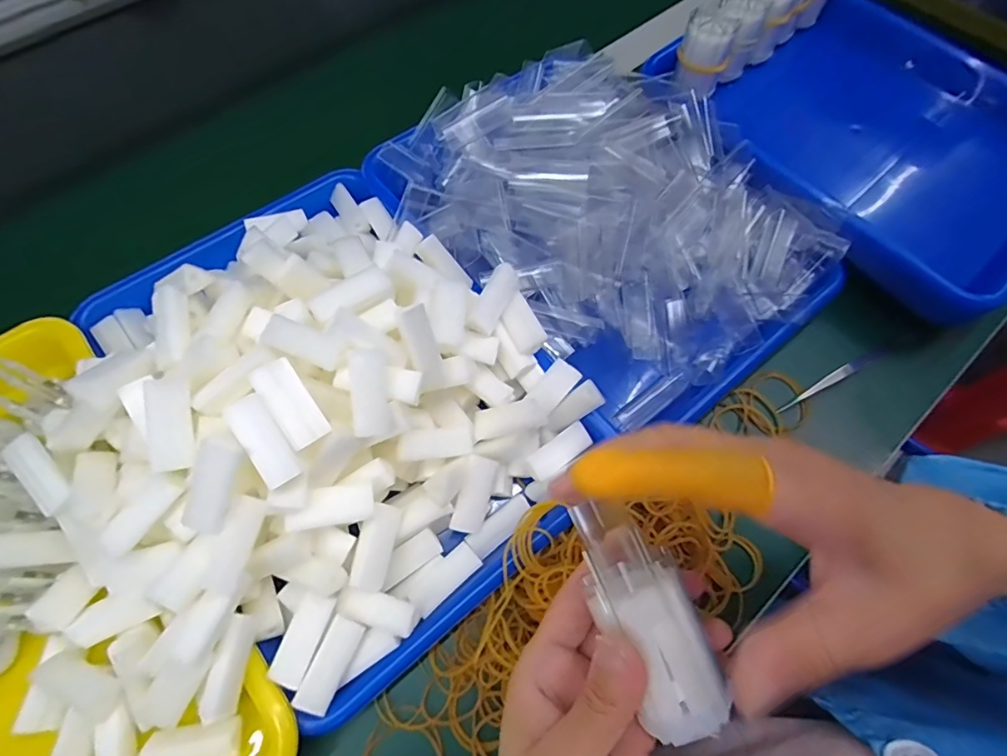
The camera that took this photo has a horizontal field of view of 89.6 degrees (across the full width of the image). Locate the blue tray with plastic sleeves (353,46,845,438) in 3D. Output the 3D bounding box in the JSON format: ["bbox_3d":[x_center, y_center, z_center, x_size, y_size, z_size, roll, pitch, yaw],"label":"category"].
[{"bbox_3d":[0.073,-0.128,0.385,0.231,0.080,0.317,-40,73,-16],"label":"blue tray with plastic sleeves"}]

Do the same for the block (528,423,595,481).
[{"bbox_3d":[0.036,0.046,0.320,0.044,0.010,0.018,-35,71,-15],"label":"block"}]

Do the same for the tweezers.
[{"bbox_3d":[0.252,0.000,0.388,0.119,0.016,0.009,-22,72,-23],"label":"tweezers"}]

